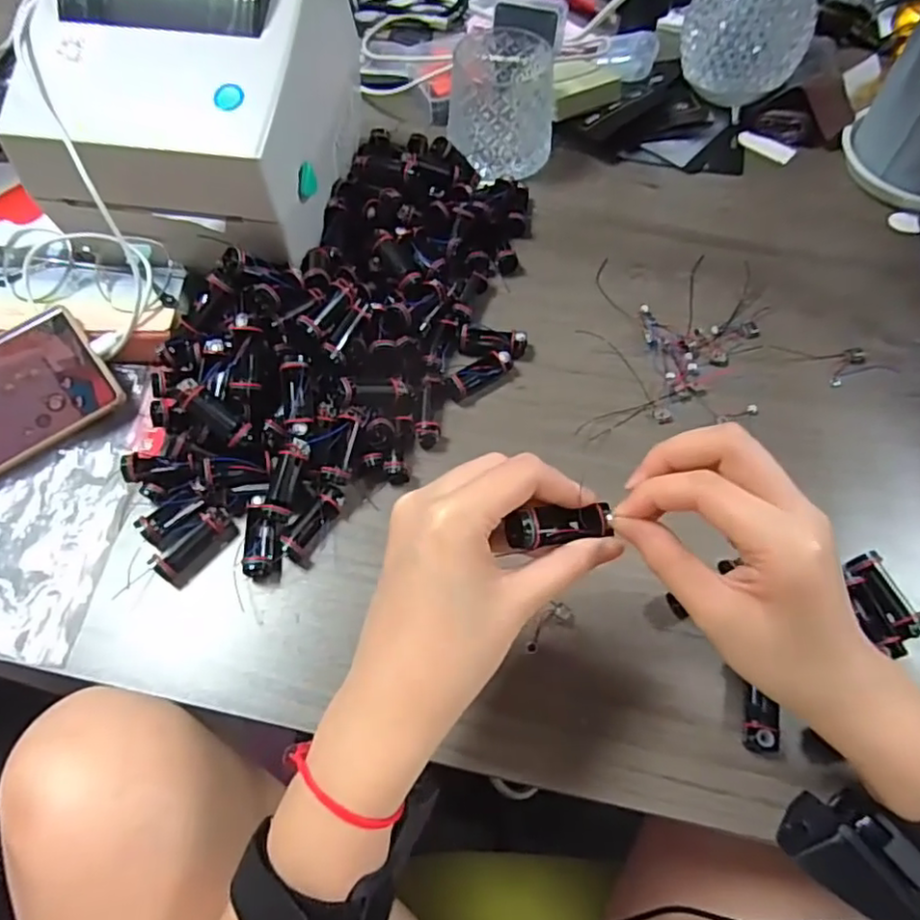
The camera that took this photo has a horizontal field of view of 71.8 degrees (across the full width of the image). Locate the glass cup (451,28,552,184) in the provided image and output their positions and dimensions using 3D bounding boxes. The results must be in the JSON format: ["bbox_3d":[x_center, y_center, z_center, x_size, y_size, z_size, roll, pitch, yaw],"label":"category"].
[{"bbox_3d":[0.036,-0.293,0.526,0.084,0.079,0.092,0,61,0],"label":"glass cup"}]

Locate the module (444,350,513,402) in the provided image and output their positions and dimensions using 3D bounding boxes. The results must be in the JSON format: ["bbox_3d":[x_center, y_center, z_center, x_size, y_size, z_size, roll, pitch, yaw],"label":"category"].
[{"bbox_3d":[0.014,-0.058,0.430,0.050,0.016,0.016,-30,65,-16],"label":"module"}]

